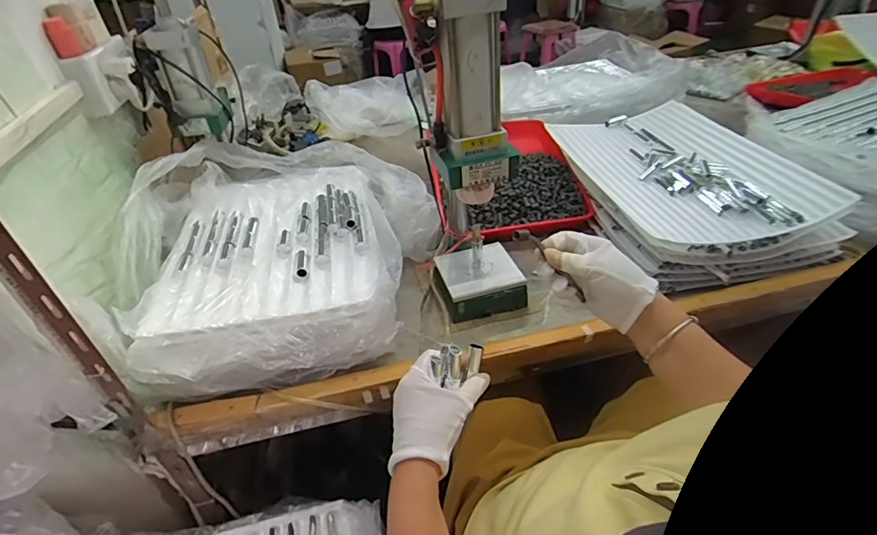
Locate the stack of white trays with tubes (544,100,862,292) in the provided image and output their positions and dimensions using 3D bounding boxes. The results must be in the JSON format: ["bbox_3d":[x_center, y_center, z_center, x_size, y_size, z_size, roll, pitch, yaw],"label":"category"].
[{"bbox_3d":[0.450,-0.170,0.916,0.336,0.098,0.503,-9,37,-4],"label":"stack of white trays with tubes"}]

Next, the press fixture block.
[{"bbox_3d":[0.064,0.021,0.785,0.130,0.053,0.128,-13,37,-9],"label":"press fixture block"}]

